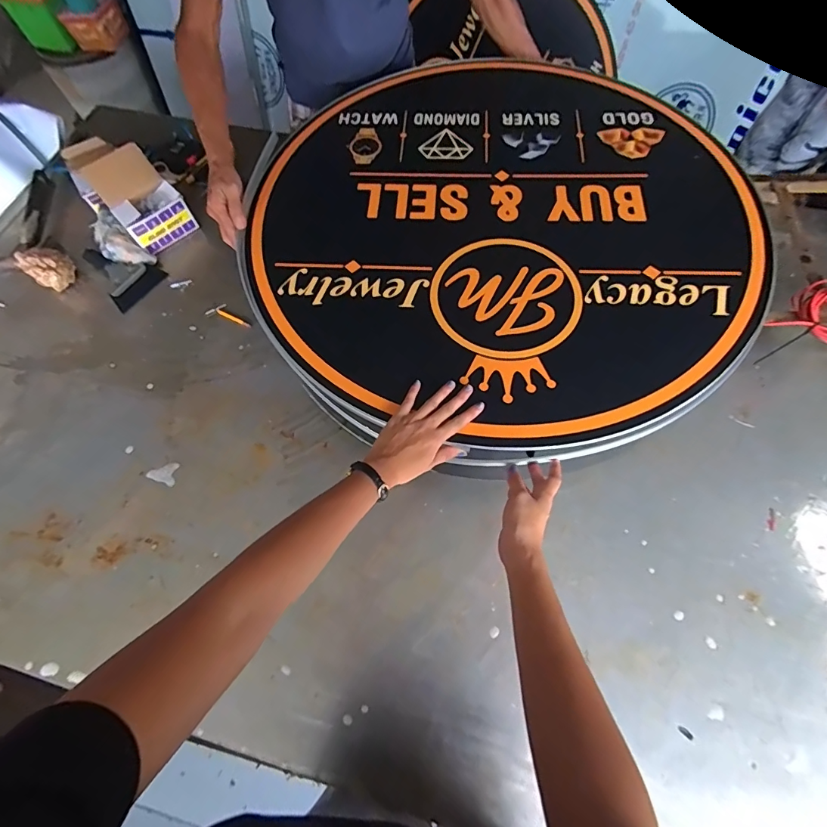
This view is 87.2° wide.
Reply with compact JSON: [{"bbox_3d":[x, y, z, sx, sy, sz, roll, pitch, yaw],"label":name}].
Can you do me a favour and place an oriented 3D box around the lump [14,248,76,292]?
[{"bbox_3d":[-0.757,-0.302,0.908,0.067,0.084,0.081,32,69,16],"label":"lump"}]

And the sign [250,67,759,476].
[{"bbox_3d":[0.134,-0.340,0.768,0.837,0.055,0.860,-1,64,1],"label":"sign"}]

